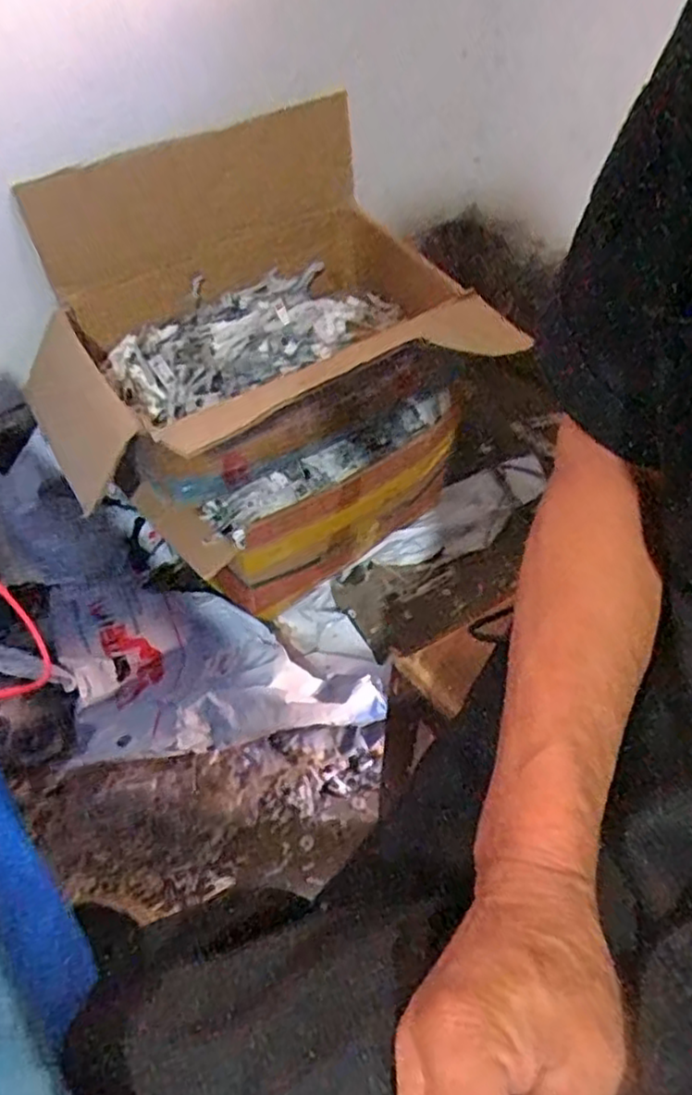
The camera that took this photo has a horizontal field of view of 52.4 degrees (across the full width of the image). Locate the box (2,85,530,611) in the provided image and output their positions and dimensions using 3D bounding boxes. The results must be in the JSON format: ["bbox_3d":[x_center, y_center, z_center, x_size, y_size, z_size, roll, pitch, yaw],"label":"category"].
[{"bbox_3d":[-0.064,-0.284,1.042,0.716,0.485,0.451,-35,58,-25],"label":"box"}]

